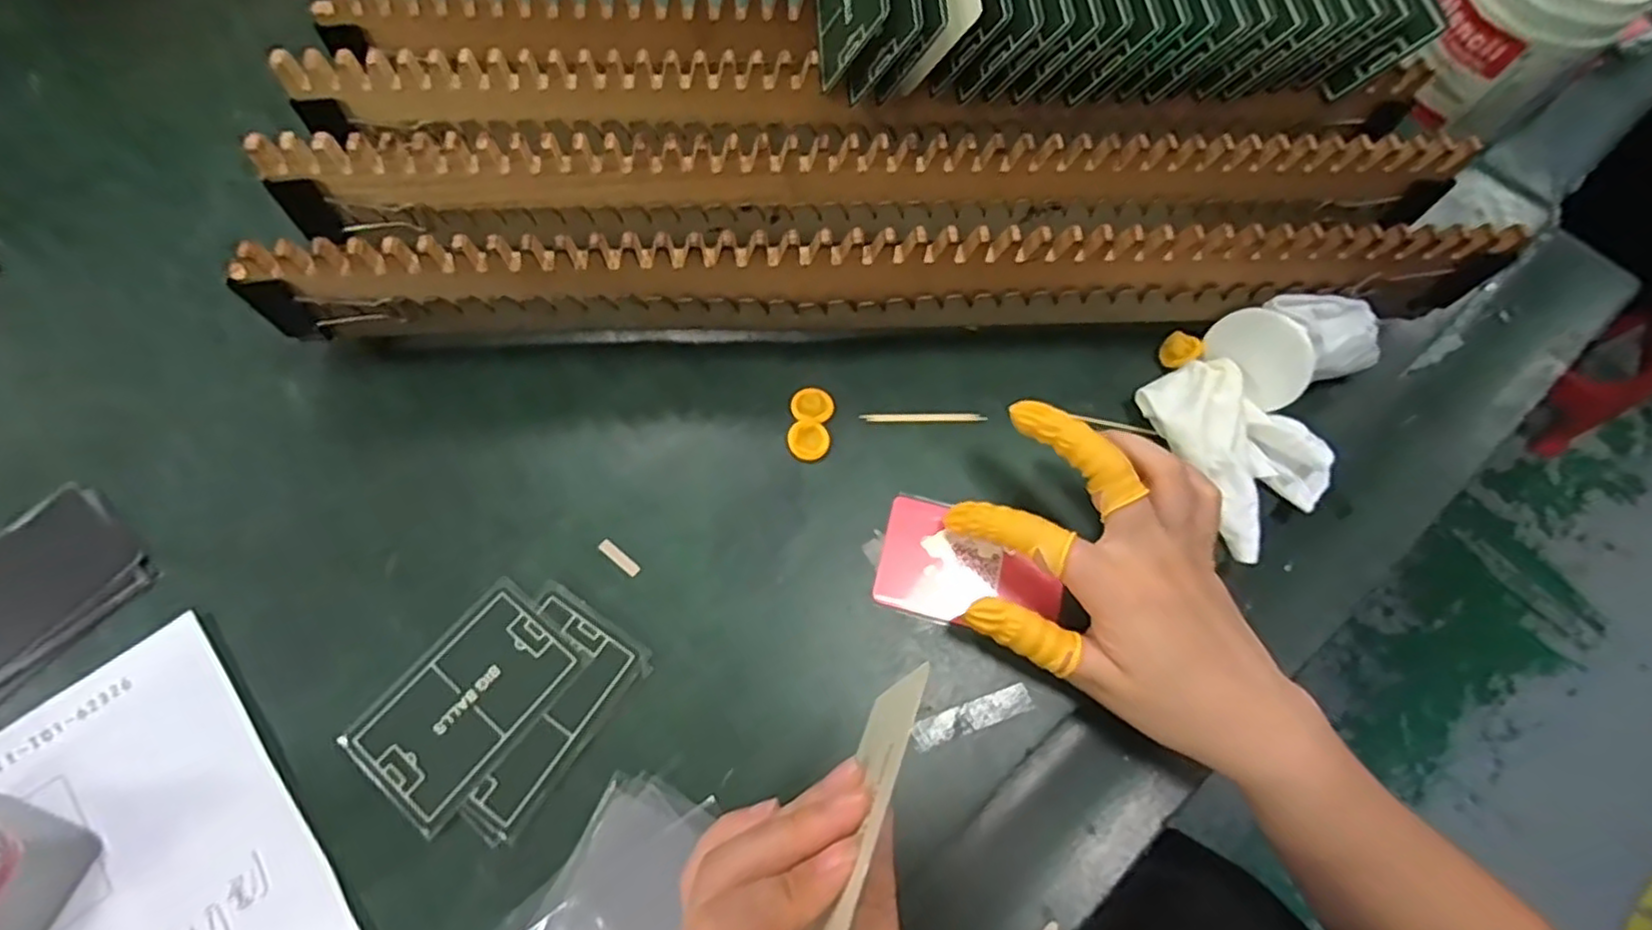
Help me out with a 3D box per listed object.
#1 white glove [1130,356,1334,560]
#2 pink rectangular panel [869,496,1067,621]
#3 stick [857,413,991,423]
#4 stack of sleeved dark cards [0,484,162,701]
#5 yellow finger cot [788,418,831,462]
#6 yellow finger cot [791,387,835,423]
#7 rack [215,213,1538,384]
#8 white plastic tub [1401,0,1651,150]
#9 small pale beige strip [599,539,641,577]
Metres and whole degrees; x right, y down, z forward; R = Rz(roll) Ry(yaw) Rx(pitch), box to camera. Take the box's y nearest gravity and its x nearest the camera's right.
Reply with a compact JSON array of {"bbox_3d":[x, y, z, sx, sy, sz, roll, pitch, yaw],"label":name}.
[{"bbox_3d":[0.208,-0.012,0.345,0.069,0.031,0.093,-26,71,-13],"label":"white glove"},{"bbox_3d":[0.069,0.049,0.330,0.084,0.008,0.056,14,64,1],"label":"pink rectangular panel"},{"bbox_3d":[0.050,-0.025,0.358,0.064,0.004,0.005,1,67,-3],"label":"stick"},{"bbox_3d":[-0.351,0.059,0.301,0.070,0.004,0.093,38,71,12],"label":"stack of sleeved dark cards"},{"bbox_3d":[-0.009,-0.013,0.346,0.020,0.004,0.021,1,67,-3],"label":"yellow finger cot"},{"bbox_3d":[-0.007,-0.031,0.353,0.021,0.004,0.020,1,67,-3],"label":"yellow finger cot"},{"bbox_3d":[0.030,-0.097,0.342,0.545,0.080,0.071,0,67,-3],"label":"rack"},{"bbox_3d":[0.449,-0.283,0.448,0.109,0.099,0.090,-35,74,-16],"label":"white plastic tub"},{"bbox_3d":[-0.096,0.042,0.321,0.023,0.004,0.006,38,71,12],"label":"small pale beige strip"}]

